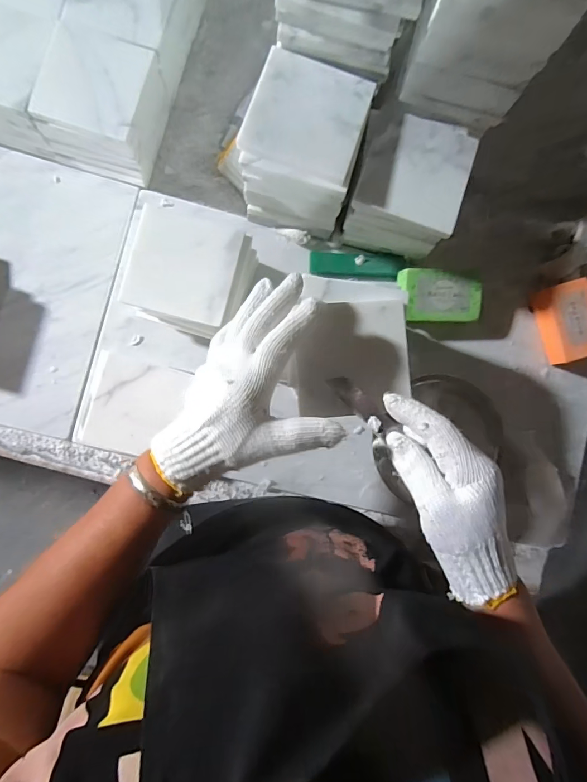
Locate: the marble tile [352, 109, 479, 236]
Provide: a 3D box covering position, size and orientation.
[{"bbox_3d":[0.117,-0.213,0.380,0.102,0.015,0.101,16,87,-7],"label":"marble tile"}]

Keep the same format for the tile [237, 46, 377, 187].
[{"bbox_3d":[0.013,-0.246,0.353,0.100,0.009,0.098,19,87,-6],"label":"tile"}]

